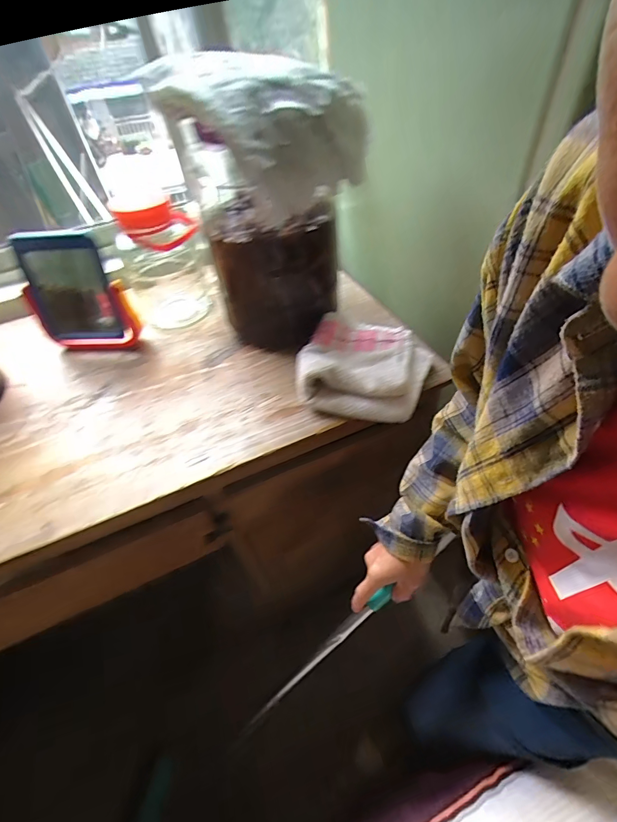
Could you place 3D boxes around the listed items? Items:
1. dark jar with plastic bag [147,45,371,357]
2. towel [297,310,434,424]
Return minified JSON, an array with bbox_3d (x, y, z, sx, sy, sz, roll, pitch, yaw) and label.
[{"bbox_3d":[-0.046,-0.283,0.573,0.202,0.353,0.204,-3,47,4],"label":"dark jar with plastic bag"},{"bbox_3d":[0.084,-0.076,0.571,0.187,0.059,0.190,9,49,15],"label":"towel"}]

